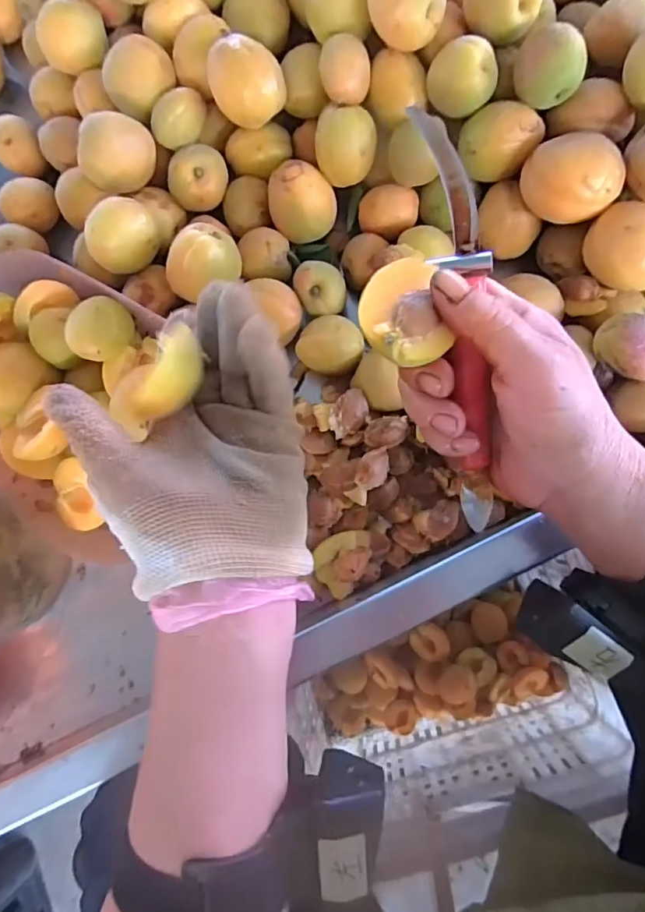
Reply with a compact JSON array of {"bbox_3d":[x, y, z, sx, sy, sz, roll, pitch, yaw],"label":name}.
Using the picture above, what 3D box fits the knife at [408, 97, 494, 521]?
[{"bbox_3d":[0.066,-0.056,0.241,0.027,0.013,0.194,-6,105,9],"label":"knife"}]

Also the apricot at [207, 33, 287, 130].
[{"bbox_3d":[-0.049,-0.244,0.332,0.045,0.037,0.041,-1,82,4],"label":"apricot"}]

